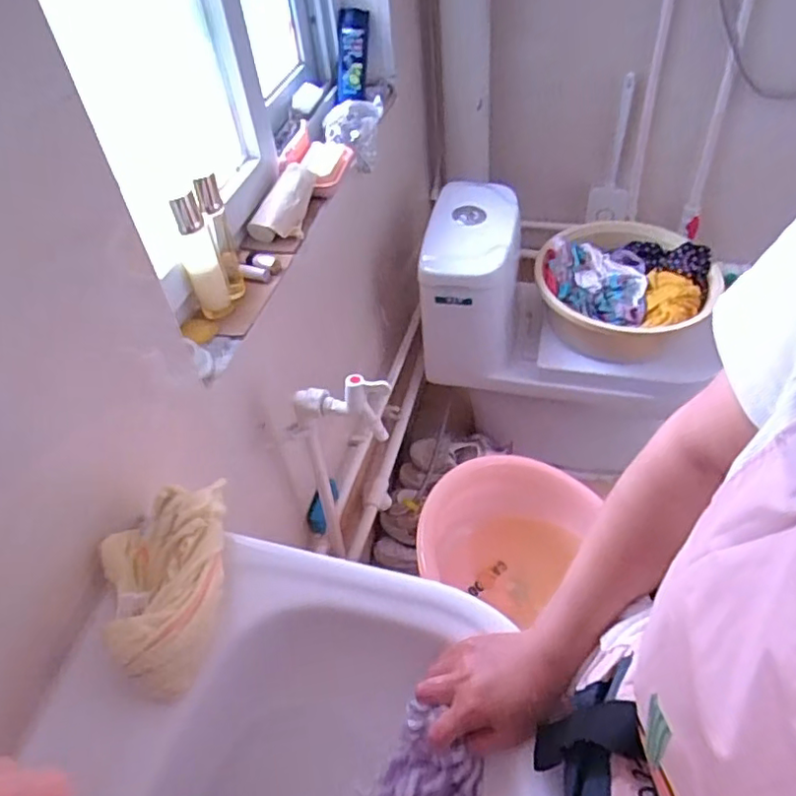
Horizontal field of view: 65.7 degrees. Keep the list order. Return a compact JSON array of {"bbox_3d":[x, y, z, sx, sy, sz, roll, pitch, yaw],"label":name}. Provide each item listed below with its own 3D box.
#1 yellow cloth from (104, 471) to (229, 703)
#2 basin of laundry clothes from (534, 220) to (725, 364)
[{"bbox_3d":[-0.204,0.163,0.542,0.109,0.065,0.171,-14,47,-6],"label":"yellow cloth"},{"bbox_3d":[0.480,-0.222,1.304,0.362,0.178,0.290,2,47,9],"label":"basin of laundry clothes"}]

